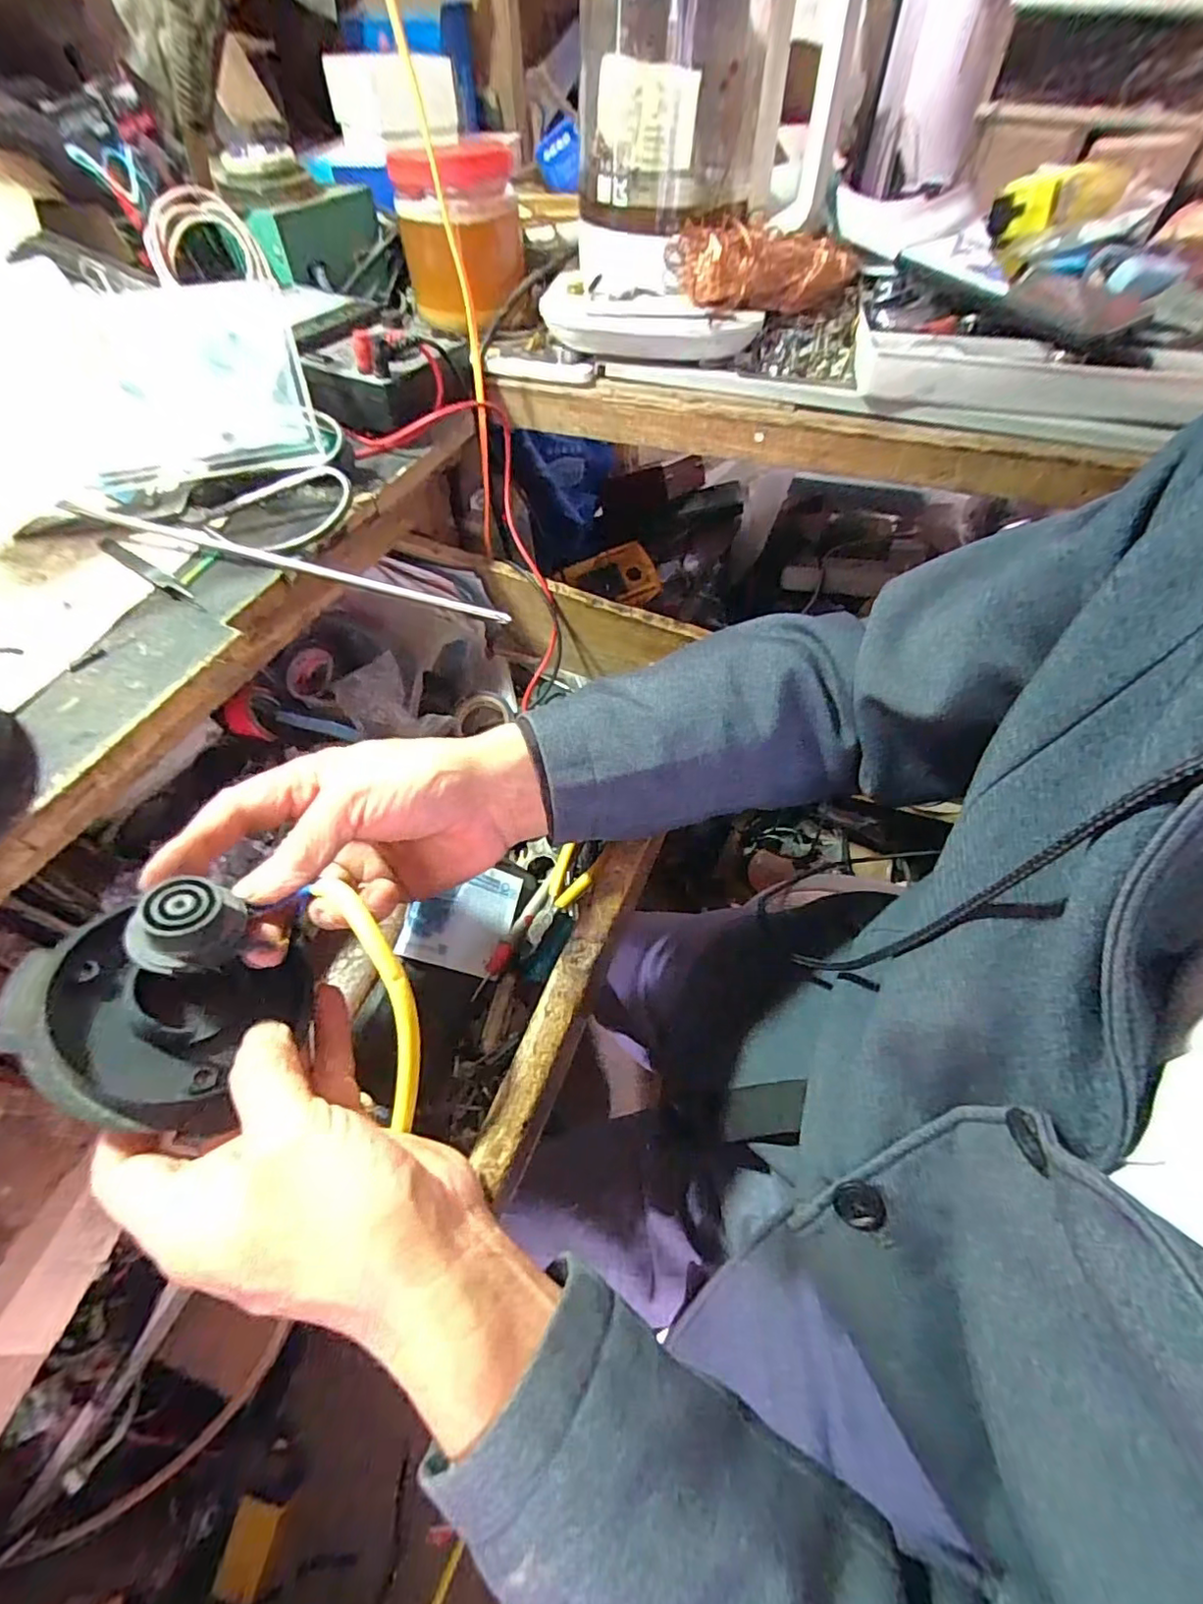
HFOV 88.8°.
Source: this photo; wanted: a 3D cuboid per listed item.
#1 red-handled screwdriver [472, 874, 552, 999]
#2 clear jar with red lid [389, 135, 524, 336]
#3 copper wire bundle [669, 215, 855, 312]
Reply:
[{"bbox_3d":[-0.057,0.087,0.404,0.013,0.011,0.091,23,57,15],"label":"red-handled screwdriver"},{"bbox_3d":[-0.110,-0.448,0.485,0.094,0.107,0.089,-11,55,-8],"label":"clear jar with red lid"},{"bbox_3d":[0.116,-0.384,0.439,0.130,0.043,0.034,-9,55,-7],"label":"copper wire bundle"}]

